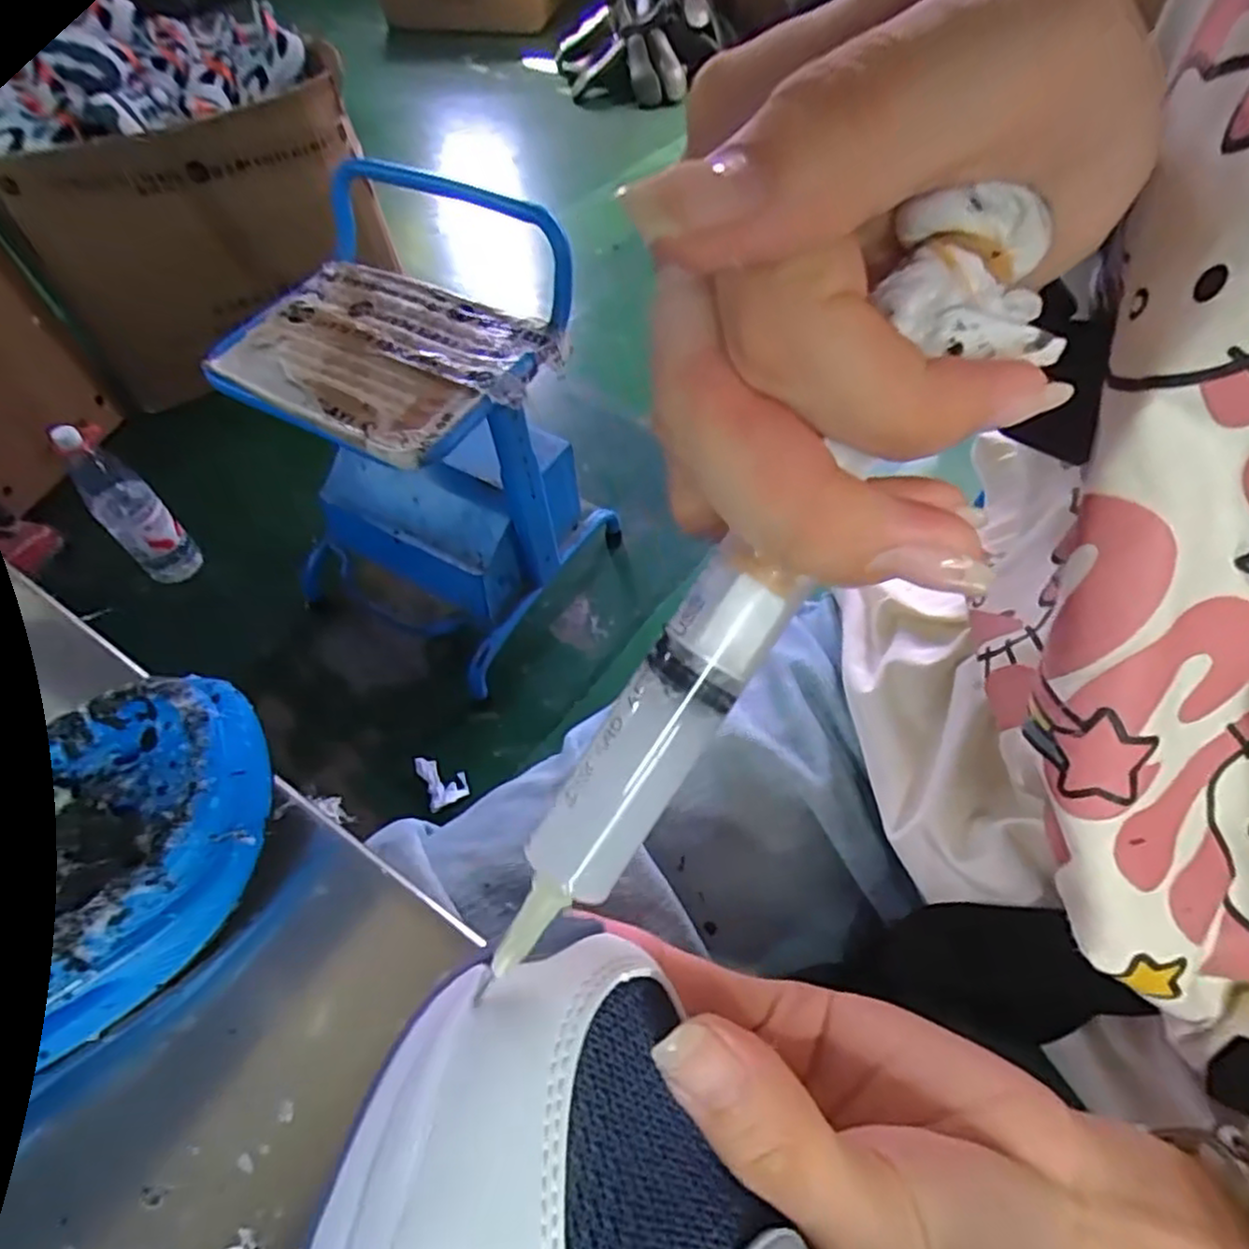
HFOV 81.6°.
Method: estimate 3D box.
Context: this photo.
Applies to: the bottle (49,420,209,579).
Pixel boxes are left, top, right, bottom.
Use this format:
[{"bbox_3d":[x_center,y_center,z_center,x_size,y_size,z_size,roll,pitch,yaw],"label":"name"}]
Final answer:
[{"bbox_3d":[-0.815,-0.190,1.190,0.083,0.303,0.093,36,65,22],"label":"bottle"}]

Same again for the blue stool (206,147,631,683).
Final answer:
[{"bbox_3d":[-0.292,-0.251,1.044,0.413,0.489,0.374,27,62,17],"label":"blue stool"}]

